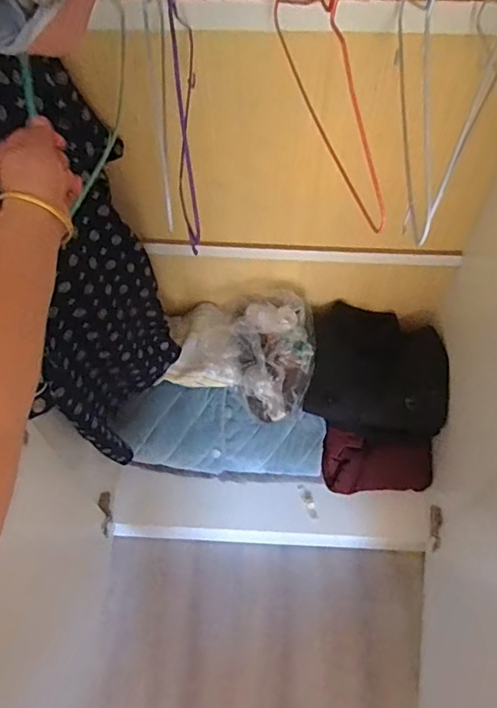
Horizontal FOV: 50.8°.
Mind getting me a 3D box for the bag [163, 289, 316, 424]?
[{"bbox_3d":[0.000,-0.023,1.166,0.298,0.134,0.260,14,58,10],"label":"bag"}]

